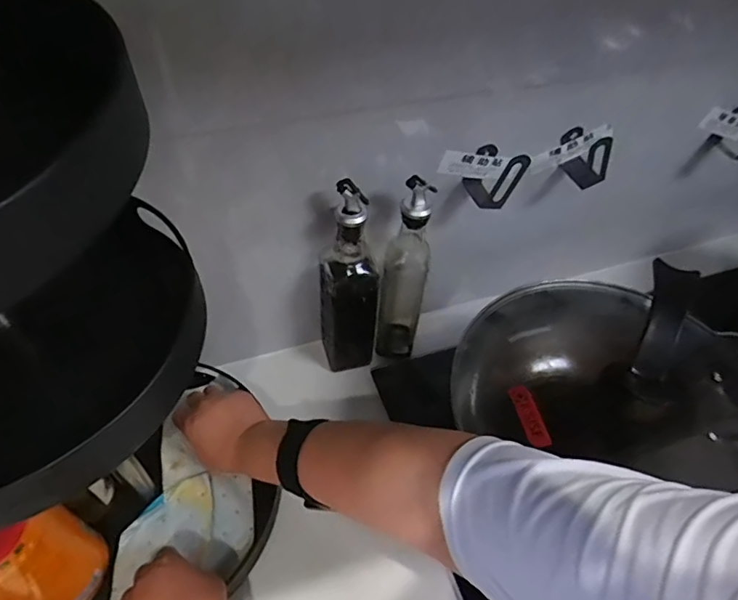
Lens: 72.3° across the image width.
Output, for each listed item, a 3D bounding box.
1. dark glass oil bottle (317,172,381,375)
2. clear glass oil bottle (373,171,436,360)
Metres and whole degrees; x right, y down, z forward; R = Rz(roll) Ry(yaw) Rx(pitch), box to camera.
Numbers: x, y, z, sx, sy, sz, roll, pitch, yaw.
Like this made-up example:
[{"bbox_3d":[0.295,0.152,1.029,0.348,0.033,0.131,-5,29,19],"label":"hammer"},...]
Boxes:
[{"bbox_3d":[-0.024,-0.007,0.605,0.067,0.300,0.059,1,52,-3],"label":"dark glass oil bottle"},{"bbox_3d":[0.045,-0.028,0.625,0.055,0.287,0.066,13,52,6],"label":"clear glass oil bottle"}]

